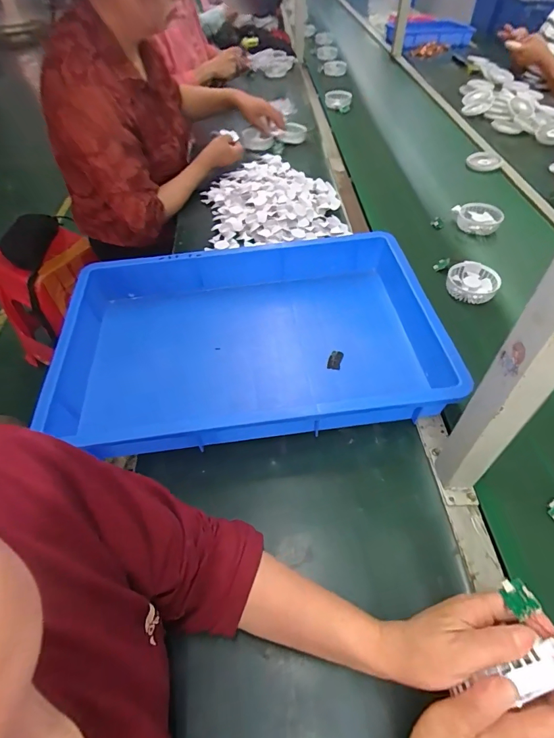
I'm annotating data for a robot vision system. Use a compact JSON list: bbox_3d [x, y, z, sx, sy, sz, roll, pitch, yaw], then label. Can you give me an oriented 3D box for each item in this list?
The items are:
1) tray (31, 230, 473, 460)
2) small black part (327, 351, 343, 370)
[{"bbox_3d":[-0.047,-0.052,0.632,0.552,0.090,0.372,-6,53,-2],"label":"tray"},{"bbox_3d":[0.096,-0.014,0.647,0.021,0.006,0.037,13,52,12],"label":"small black part"}]

